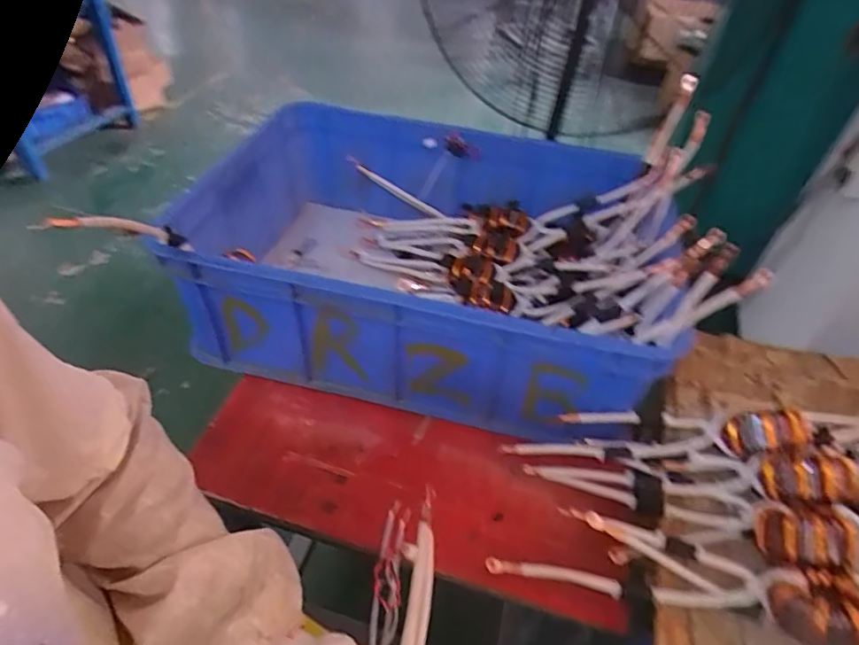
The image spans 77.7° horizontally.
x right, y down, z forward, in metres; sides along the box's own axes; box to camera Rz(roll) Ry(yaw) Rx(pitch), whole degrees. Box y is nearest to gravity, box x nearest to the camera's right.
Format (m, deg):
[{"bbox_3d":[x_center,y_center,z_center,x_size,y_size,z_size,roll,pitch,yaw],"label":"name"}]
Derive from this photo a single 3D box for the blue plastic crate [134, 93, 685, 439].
[{"bbox_3d":[-0.007,-0.099,0.767,0.580,0.202,0.441,11,45,5],"label":"blue plastic crate"}]

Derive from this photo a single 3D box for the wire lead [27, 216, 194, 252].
[{"bbox_3d":[-0.287,-0.086,0.507,0.026,0.024,0.163,20,7,14],"label":"wire lead"}]

